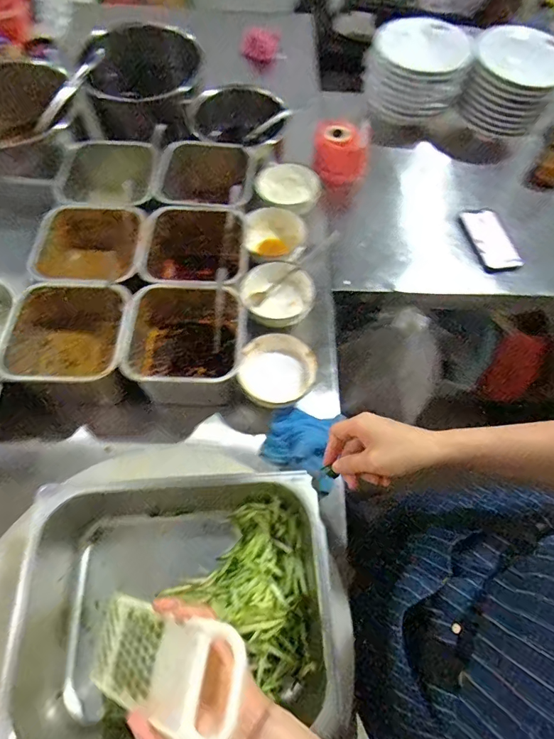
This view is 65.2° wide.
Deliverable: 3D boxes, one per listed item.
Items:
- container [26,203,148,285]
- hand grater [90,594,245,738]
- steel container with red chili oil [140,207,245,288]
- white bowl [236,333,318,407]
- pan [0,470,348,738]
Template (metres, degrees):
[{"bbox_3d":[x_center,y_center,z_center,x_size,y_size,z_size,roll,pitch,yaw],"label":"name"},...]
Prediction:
[{"bbox_3d":[-0.295,-0.172,0.704,0.169,0.111,0.159,0,62,-2],"label":"container"},{"bbox_3d":[-0.119,0.277,0.415,0.015,0.231,0.087,35,56,-33],"label":"hand grater"},{"bbox_3d":[-0.134,-0.175,0.709,0.161,0.116,0.166,-1,62,-3],"label":"steel container with red chili oil"},{"bbox_3d":[-0.005,0.004,0.653,0.110,0.053,0.108,1,62,-2],"label":"white bowl"},{"bbox_3d":[-0.098,0.254,0.488,0.339,0.094,0.241,-3,62,-4],"label":"pan"}]

